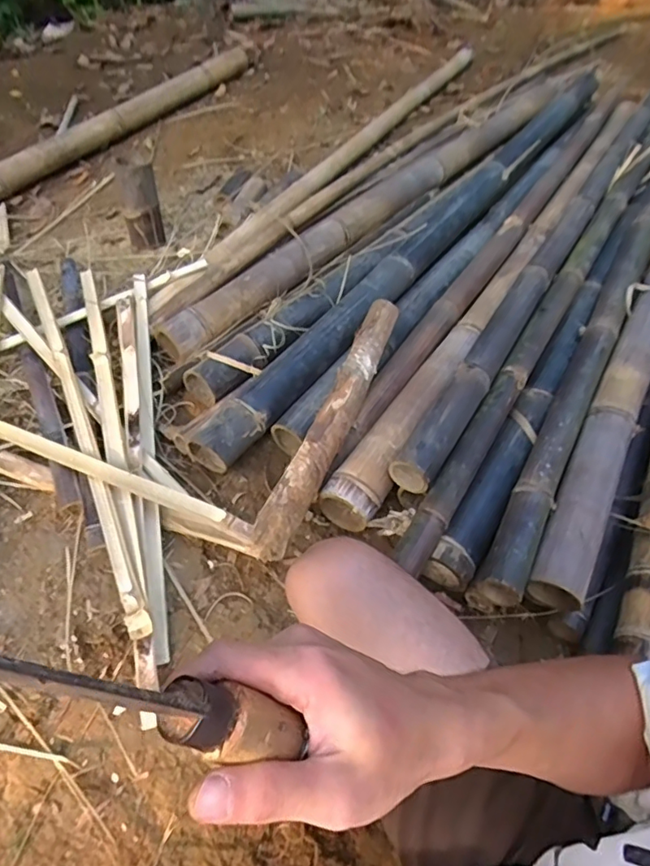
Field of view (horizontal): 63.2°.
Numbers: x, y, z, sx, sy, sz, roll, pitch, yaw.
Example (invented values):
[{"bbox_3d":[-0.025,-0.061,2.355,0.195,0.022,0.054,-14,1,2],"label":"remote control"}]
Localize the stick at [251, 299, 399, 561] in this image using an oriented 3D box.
[{"bbox_3d":[0.021,-0.042,0.982,0.068,0.065,0.608,18,52,14],"label":"stick"}]

